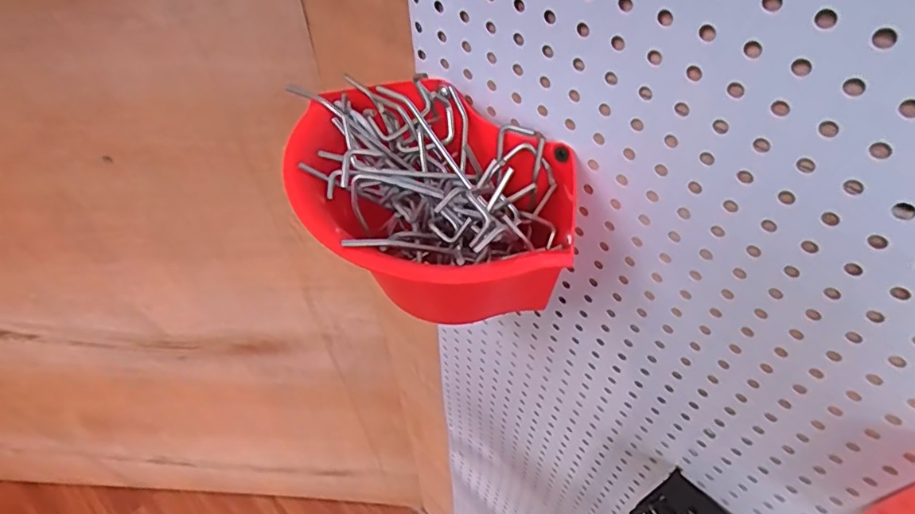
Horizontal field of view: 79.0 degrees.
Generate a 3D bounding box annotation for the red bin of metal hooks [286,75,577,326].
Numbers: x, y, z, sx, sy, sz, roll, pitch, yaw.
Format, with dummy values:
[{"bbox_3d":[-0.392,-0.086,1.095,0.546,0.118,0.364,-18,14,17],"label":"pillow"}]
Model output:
[{"bbox_3d":[-0.015,-0.018,0.290,0.159,0.086,0.117,34,60,25],"label":"red bin of metal hooks"}]

